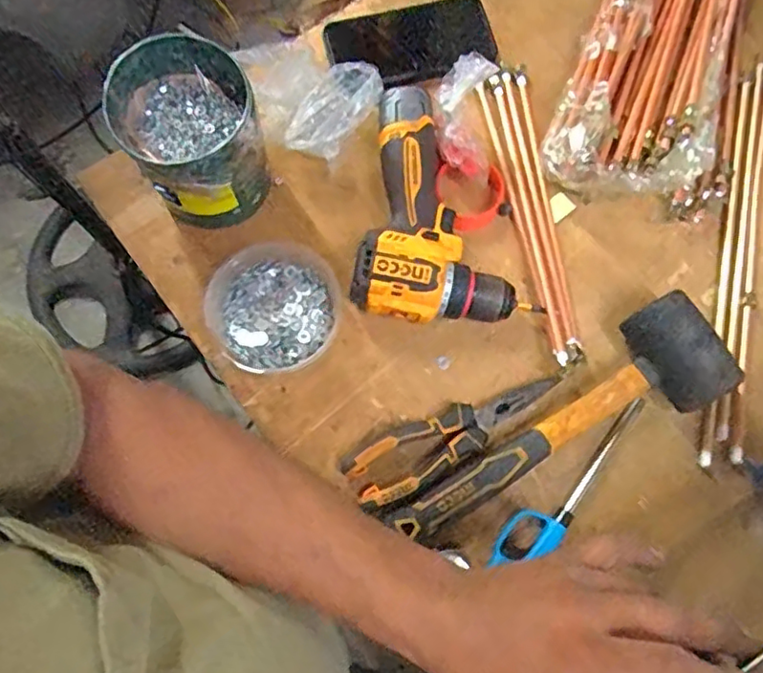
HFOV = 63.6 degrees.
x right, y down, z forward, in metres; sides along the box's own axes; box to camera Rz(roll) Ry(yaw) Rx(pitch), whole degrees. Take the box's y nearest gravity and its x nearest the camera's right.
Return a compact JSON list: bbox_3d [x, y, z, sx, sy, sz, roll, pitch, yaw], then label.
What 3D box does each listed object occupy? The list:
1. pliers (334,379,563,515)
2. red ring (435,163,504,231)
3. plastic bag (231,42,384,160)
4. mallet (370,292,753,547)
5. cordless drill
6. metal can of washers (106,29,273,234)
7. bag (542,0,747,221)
[{"bbox_3d":[0.063,0.086,0.533,0.194,0.023,0.050,-26,79,-7],"label":"pliers"},{"bbox_3d":[0.085,-0.131,0.573,0.065,0.027,0.062,0,77,-2],"label":"red ring"},{"bbox_3d":[-0.065,-0.229,0.568,0.109,0.054,0.110,-42,82,-10],"label":"plastic bag"},{"bbox_3d":[0.148,0.080,0.506,0.313,0.057,0.097,-32,80,-8],"label":"mallet"},{"bbox_3d":[0.055,-0.116,0.559,0.148,0.058,0.206,2,77,-1],"label":"cordless drill"},{"bbox_3d":[-0.157,-0.167,0.528,0.106,0.123,0.110,-25,79,-7],"label":"metal can of washers"},{"bbox_3d":[0.292,-0.295,0.612,0.172,0.050,0.377,21,77,3],"label":"bag"}]

